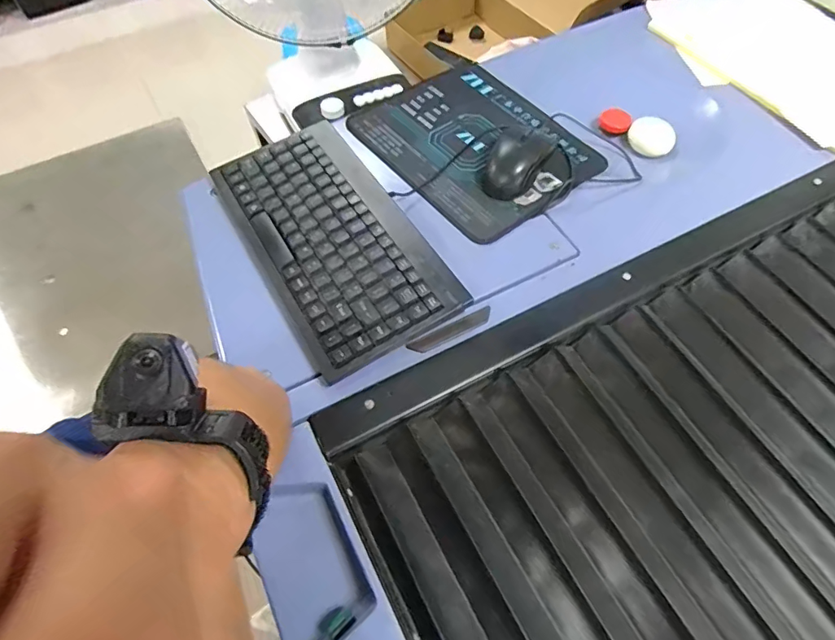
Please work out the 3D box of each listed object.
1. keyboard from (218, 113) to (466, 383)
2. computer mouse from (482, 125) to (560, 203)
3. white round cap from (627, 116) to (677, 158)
[{"bbox_3d":[-0.089,-0.085,0.482,0.145,0.031,0.288,-29,65,-14],"label":"keyboard"},{"bbox_3d":[0.118,-0.190,0.541,0.060,0.031,0.134,21,64,12],"label":"computer mouse"},{"bbox_3d":[0.296,-0.231,0.607,0.059,0.009,0.058,0,61,1],"label":"white round cap"}]

